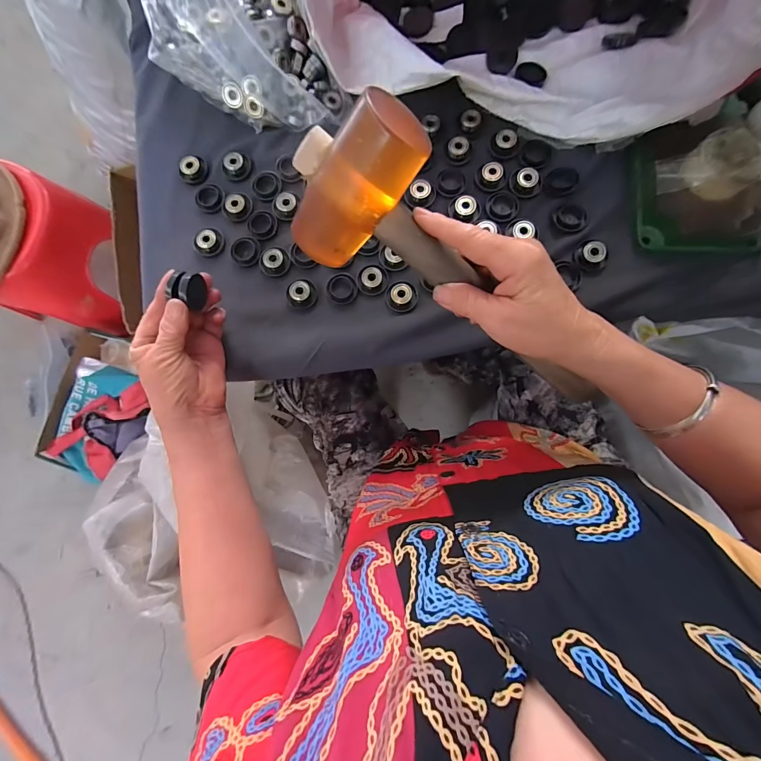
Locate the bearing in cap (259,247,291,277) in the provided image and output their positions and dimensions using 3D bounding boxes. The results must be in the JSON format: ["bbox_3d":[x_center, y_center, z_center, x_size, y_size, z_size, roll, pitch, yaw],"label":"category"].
[{"bbox_3d":[-0.116,-0.128,0.382,0.032,0.015,0.027,25,84,5],"label":"bearing in cap"}]

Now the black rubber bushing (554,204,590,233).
[{"bbox_3d":[0.196,-0.167,0.365,0.026,0.010,0.032,-36,83,-3],"label":"black rubber bushing"}]

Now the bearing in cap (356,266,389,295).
[{"bbox_3d":[-0.008,-0.108,0.375,0.032,0.014,0.031,0,83,2],"label":"bearing in cap"}]

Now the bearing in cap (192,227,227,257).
[{"bbox_3d":[-0.189,-0.153,0.390,0.029,0.012,0.032,28,84,5],"label":"bearing in cap"}]

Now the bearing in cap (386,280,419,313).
[{"bbox_3d":[0.023,-0.088,0.371,0.032,0.013,0.031,0,83,2],"label":"bearing in cap"}]

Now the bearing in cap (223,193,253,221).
[{"bbox_3d":[-0.159,-0.194,0.392,0.031,0.010,0.032,0,83,2],"label":"bearing in cap"}]

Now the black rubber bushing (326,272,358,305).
[{"bbox_3d":[-0.041,-0.099,0.379,0.033,0.011,0.032,0,83,2],"label":"black rubber bushing"}]

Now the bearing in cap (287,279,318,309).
[{"bbox_3d":[-0.084,-0.092,0.377,0.030,0.015,0.027,0,83,2],"label":"bearing in cap"}]

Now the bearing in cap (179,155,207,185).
[{"bbox_3d":[-0.214,-0.241,0.402,0.030,0.012,0.029,0,83,2],"label":"bearing in cap"}]

